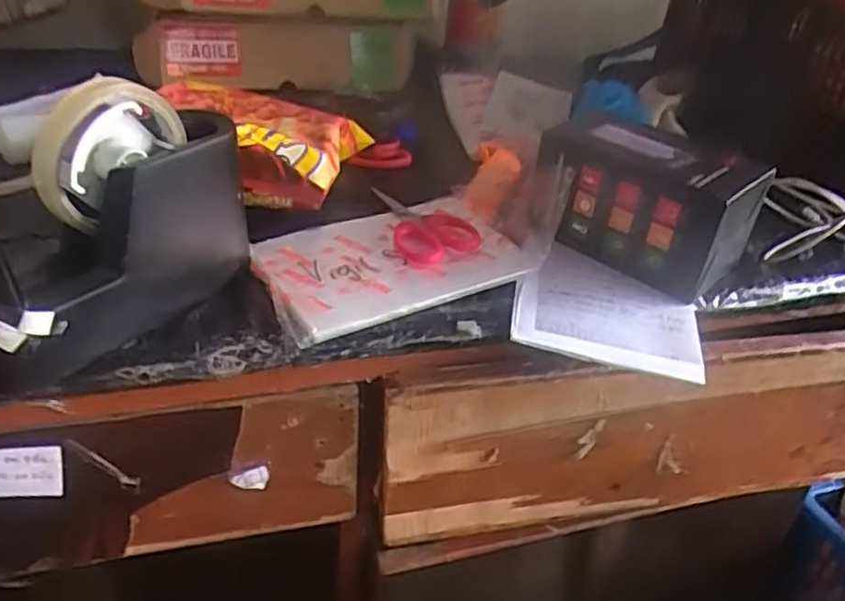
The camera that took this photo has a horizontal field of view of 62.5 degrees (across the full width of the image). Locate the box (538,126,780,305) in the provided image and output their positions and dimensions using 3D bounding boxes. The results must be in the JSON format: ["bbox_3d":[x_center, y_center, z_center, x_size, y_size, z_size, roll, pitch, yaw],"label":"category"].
[{"bbox_3d":[0.165,-0.078,0.535,0.160,0.085,0.090,27,40,28],"label":"box"}]

